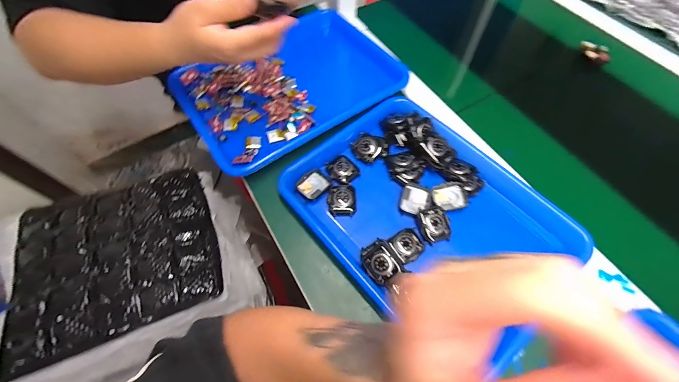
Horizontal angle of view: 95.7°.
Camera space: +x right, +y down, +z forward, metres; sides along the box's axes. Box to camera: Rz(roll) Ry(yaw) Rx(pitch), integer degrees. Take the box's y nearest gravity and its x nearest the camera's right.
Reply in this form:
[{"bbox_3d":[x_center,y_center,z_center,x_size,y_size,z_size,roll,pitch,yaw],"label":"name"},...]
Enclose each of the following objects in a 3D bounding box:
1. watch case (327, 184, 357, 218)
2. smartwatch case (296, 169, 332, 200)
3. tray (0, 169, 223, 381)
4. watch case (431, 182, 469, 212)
[{"bbox_3d":[0.003,0.013,0.421,0.038,0.007,0.047,-4,61,-1],"label":"watch case"},{"bbox_3d":[-0.036,-0.009,0.433,0.039,0.007,0.043,40,69,21],"label":"smartwatch case"},{"bbox_3d":[-0.364,0.104,0.499,0.301,0.035,0.262,-21,63,-10],"label":"tray"},{"bbox_3d":[0.150,0.007,0.415,0.045,0.006,0.039,-9,61,-4],"label":"watch case"}]

